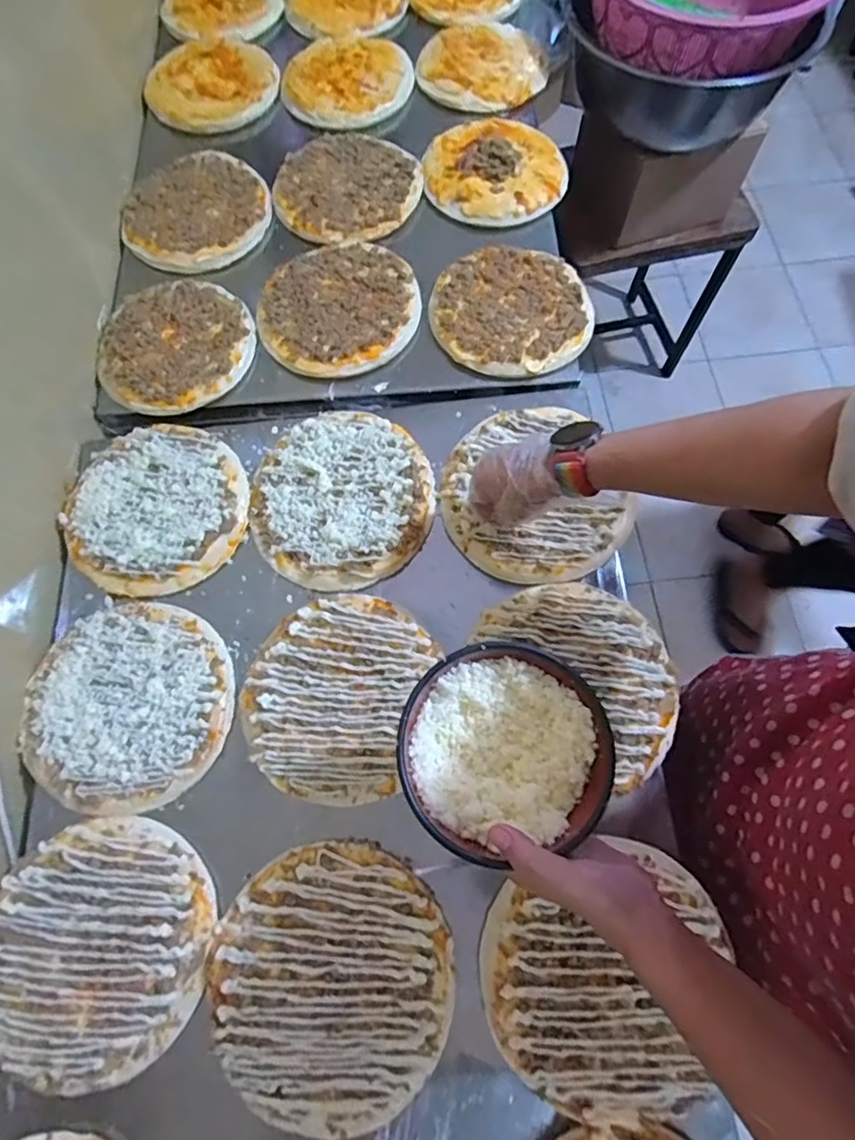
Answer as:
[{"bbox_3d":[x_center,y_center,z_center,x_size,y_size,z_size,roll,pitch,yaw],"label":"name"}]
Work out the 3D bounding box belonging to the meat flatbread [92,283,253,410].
[{"bbox_3d":[-0.321,-0.287,0.719,0.197,0.008,0.182,-16,69,-3],"label":"meat flatbread"}]

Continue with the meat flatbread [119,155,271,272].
[{"bbox_3d":[-0.324,-0.505,0.808,0.193,0.023,0.197,-1,69,2],"label":"meat flatbread"}]

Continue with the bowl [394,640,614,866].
[{"bbox_3d":[0.051,0.123,0.405,0.141,0.051,0.131,-1,69,2],"label":"bowl"}]

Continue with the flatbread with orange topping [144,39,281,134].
[{"bbox_3d":[-0.332,-0.784,0.912,0.198,0.032,0.214,-1,69,2],"label":"flatbread with orange topping"}]

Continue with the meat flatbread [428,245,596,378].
[{"bbox_3d":[0.106,-0.329,0.716,0.197,0.008,0.188,15,71,8],"label":"meat flatbread"}]

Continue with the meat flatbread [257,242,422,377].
[{"bbox_3d":[-0.114,-0.340,0.737,0.201,0.013,0.203,-2,69,2],"label":"meat flatbread"}]

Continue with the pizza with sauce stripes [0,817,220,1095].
[{"bbox_3d":[-0.290,0.326,0.498,0.192,0.018,0.191,-1,69,2],"label":"pizza with sauce stripes"}]

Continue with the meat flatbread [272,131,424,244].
[{"bbox_3d":[-0.108,-0.553,0.811,0.199,0.009,0.206,-1,69,2],"label":"meat flatbread"}]

